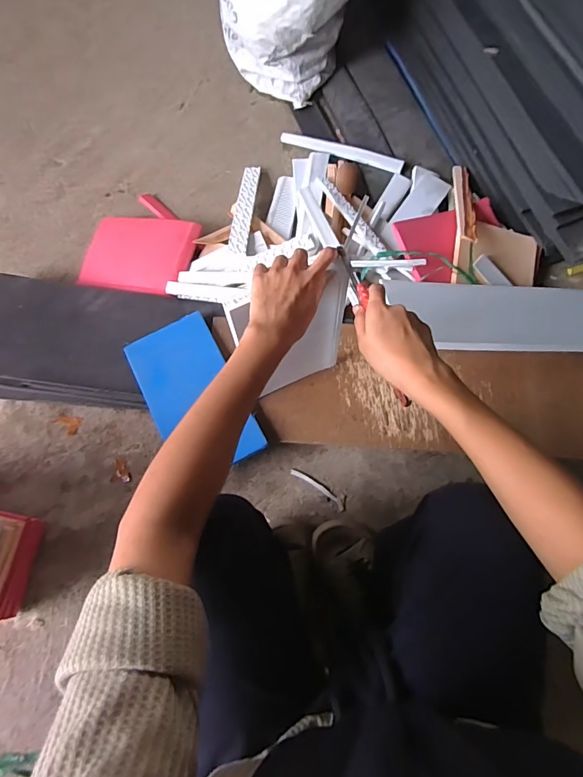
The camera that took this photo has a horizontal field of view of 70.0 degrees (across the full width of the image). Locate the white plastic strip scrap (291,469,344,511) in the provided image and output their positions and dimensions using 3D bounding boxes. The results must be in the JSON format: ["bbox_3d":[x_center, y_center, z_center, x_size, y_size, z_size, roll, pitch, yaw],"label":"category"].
[{"bbox_3d":[0.048,0.176,0.735,0.111,0.008,0.015,35,77,10],"label":"white plastic strip scrap"}]

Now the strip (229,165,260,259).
[{"bbox_3d":[-0.098,-0.380,0.875,0.039,0.008,0.273,3,60,2],"label":"strip"}]

